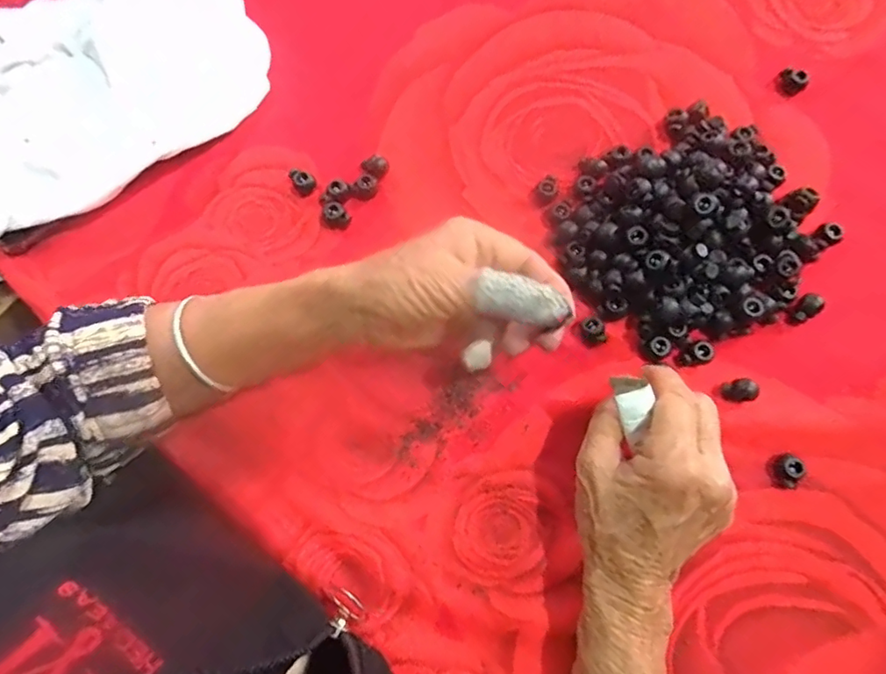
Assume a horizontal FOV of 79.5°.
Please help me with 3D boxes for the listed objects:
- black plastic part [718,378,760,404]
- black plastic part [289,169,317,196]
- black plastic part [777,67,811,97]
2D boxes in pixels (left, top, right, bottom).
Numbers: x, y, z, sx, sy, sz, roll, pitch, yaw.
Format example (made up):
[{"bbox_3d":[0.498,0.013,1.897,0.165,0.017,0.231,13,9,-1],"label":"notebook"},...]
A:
[{"bbox_3d":[0.179,0.033,0.322,0.017,0.011,0.014,-11,78,-1],"label":"black plastic part"},{"bbox_3d":[-0.097,-0.107,0.364,0.017,0.008,0.013,35,81,8],"label":"black plastic part"},{"bbox_3d":[0.246,-0.180,0.375,0.018,0.011,0.016,29,80,7],"label":"black plastic part"}]

